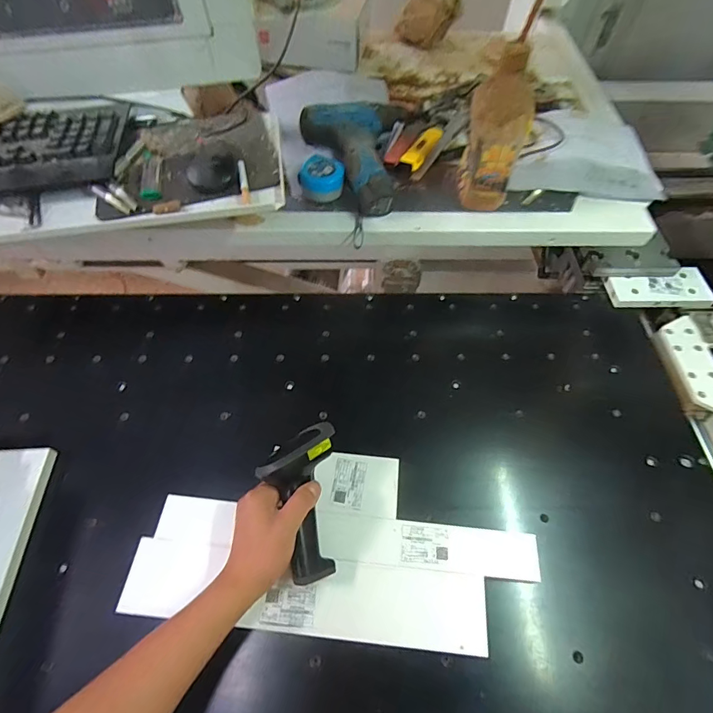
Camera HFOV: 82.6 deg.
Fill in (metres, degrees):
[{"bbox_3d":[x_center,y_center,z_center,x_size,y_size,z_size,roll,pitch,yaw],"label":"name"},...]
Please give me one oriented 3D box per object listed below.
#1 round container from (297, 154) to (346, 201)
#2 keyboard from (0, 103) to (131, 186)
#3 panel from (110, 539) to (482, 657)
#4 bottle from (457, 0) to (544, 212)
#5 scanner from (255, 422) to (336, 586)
[{"bbox_3d":[-0.049,-0.271,0.613,0.060,0.035,0.072,1,58,-1],"label":"round container"},{"bbox_3d":[-0.495,-0.252,0.496,0.425,0.033,0.153,-10,59,-7],"label":"keyboard"},{"bbox_3d":[-0.058,0.268,0.457,0.397,0.018,0.075,5,58,2],"label":"panel"},{"bbox_3d":[0.187,-0.313,0.520,0.080,0.240,0.084,17,60,9],"label":"bottle"},{"bbox_3d":[-0.065,0.160,0.454,0.083,0.051,0.164,-4,77,-3],"label":"scanner"}]

